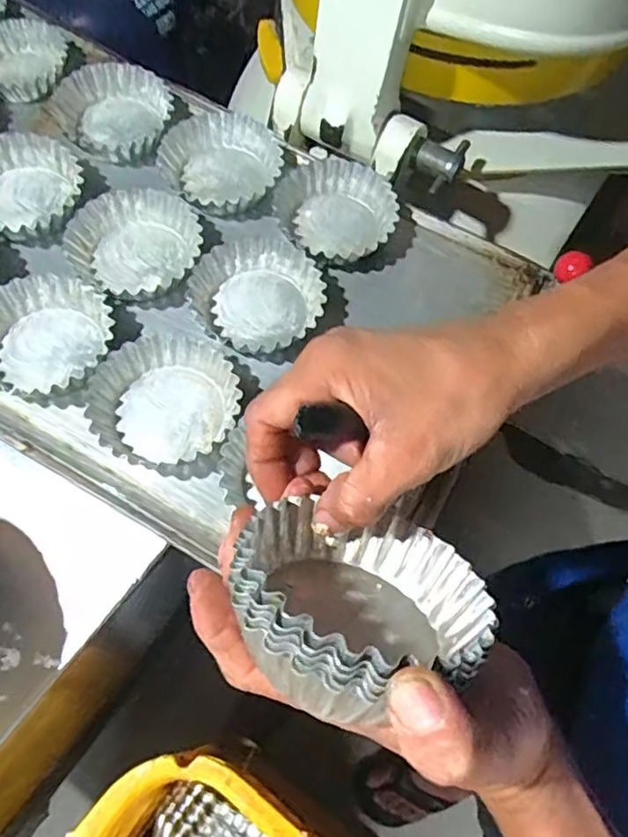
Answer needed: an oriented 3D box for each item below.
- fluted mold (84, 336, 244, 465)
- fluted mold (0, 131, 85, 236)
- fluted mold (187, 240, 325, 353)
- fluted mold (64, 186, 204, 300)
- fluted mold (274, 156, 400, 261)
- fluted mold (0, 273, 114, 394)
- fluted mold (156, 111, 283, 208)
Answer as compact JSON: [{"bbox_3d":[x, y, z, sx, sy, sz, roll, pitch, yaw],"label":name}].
[{"bbox_3d":[-0.102,-0.015,0.424,0.098,0.027,0.088,-11,66,-8],"label":"fluted mold"},{"bbox_3d":[-0.241,-0.187,0.493,0.096,0.031,0.091,1,65,-2],"label":"fluted mold"},{"bbox_3d":[-0.041,-0.097,0.466,0.099,0.027,0.090,1,65,-2],"label":"fluted mold"},{"bbox_3d":[-0.143,-0.140,0.487,0.093,0.026,0.089,1,65,-2],"label":"fluted mold"},{"bbox_3d":[0.020,-0.172,0.507,0.098,0.032,0.083,24,66,9],"label":"fluted mold"},{"bbox_3d":[-0.196,-0.062,0.441,0.098,0.028,0.088,-17,67,-10],"label":"fluted mold"},{"bbox_3d":[-0.076,-0.223,0.525,0.099,0.026,0.089,17,65,5],"label":"fluted mold"}]

